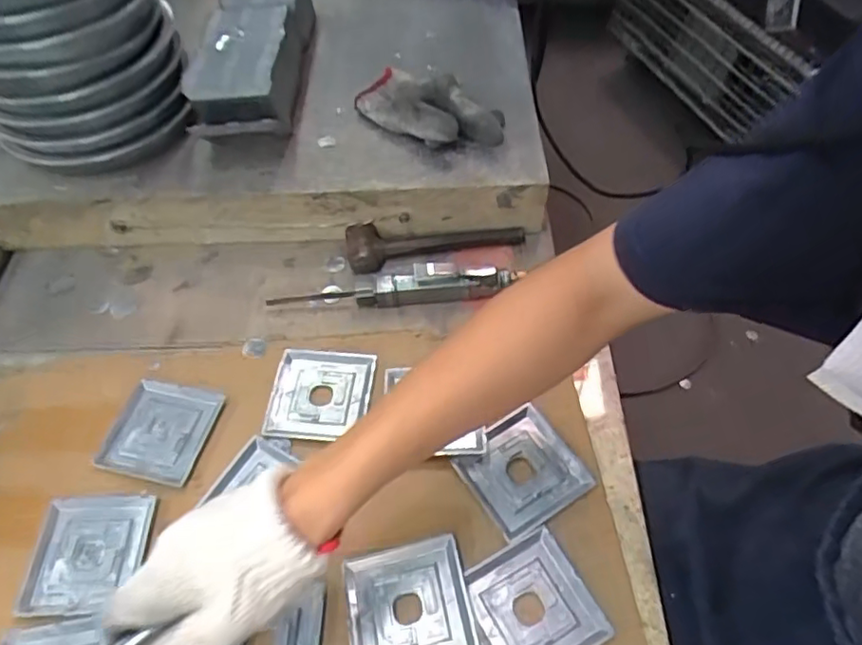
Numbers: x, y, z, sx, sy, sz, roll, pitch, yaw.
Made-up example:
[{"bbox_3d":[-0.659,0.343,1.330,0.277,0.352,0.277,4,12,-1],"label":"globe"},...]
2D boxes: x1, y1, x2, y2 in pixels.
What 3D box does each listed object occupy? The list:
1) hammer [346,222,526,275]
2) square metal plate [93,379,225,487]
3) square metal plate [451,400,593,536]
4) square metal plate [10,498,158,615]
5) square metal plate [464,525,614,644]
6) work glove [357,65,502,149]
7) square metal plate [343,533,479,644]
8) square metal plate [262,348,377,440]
[{"bbox_3d":[0.004,-0.090,0.653,0.189,0.032,0.040,-8,55,-3],"label":"hammer"},{"bbox_3d":[-0.244,0.096,0.550,0.087,0.005,0.090,11,56,10],"label":"square metal plate"},{"bbox_3d":[0.076,0.123,0.510,0.090,0.007,0.088,-29,58,-17],"label":"square metal plate"},{"bbox_3d":[-0.277,0.185,0.489,0.091,0.005,0.090,-2,55,1],"label":"square metal plate"},{"bbox_3d":[0.074,0.213,0.453,0.088,0.007,0.089,-25,57,-14],"label":"square metal plate"},{"bbox_3d":[0.005,-0.238,0.655,0.169,0.043,0.092,34,63,24],"label":"work glove"},{"bbox_3d":[-0.017,0.210,0.448,0.090,0.010,0.089,-11,55,-5],"label":"square metal plate"},{"bbox_3d":[-0.101,0.064,0.562,0.093,0.012,0.089,1,55,3],"label":"square metal plate"}]

